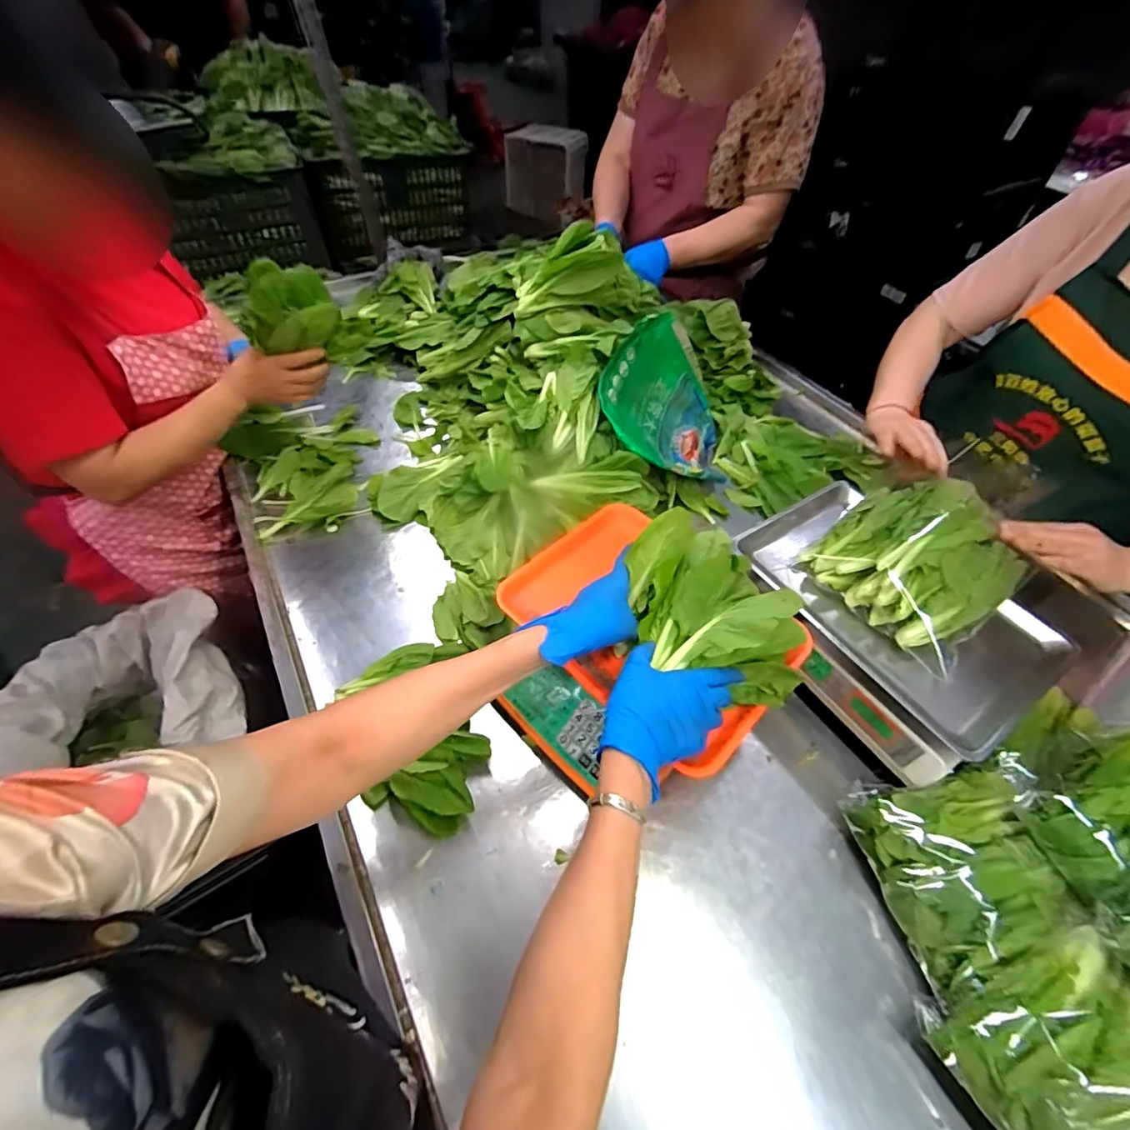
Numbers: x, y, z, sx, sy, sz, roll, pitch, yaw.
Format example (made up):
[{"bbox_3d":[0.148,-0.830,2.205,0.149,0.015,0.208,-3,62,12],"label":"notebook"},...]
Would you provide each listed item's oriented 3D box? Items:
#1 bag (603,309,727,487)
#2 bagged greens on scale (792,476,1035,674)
[{"bbox_3d":[0.181,-0.261,0.883,0.065,0.295,0.249,-3,70,49],"label":"bag"},{"bbox_3d":[0.429,-0.012,0.641,0.204,0.082,0.188,-33,59,-26],"label":"bagged greens on scale"}]

